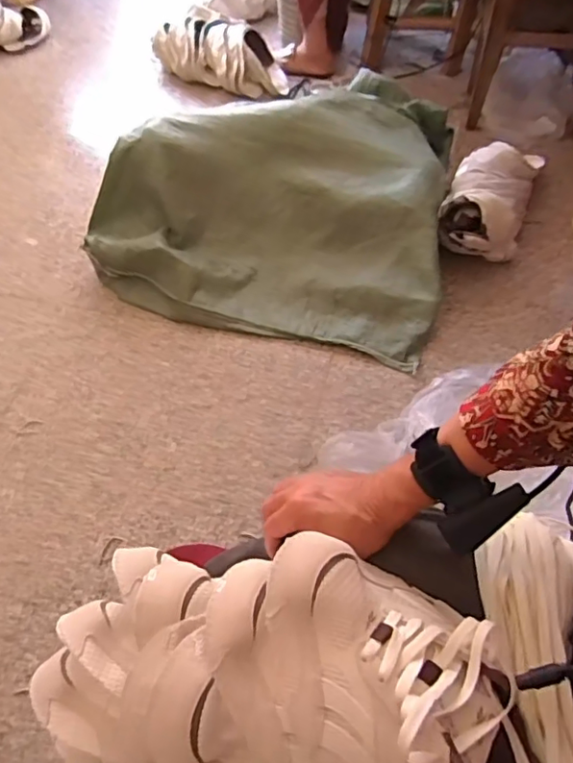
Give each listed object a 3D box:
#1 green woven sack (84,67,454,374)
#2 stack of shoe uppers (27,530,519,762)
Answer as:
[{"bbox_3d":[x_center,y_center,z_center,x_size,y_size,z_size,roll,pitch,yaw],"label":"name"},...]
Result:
[{"bbox_3d":[0.017,-0.465,1.308,0.746,0.233,0.762,14,57,10],"label":"green woven sack"},{"bbox_3d":[-0.018,0.205,0.393,0.325,0.102,0.161,4,56,4],"label":"stack of shoe uppers"}]

